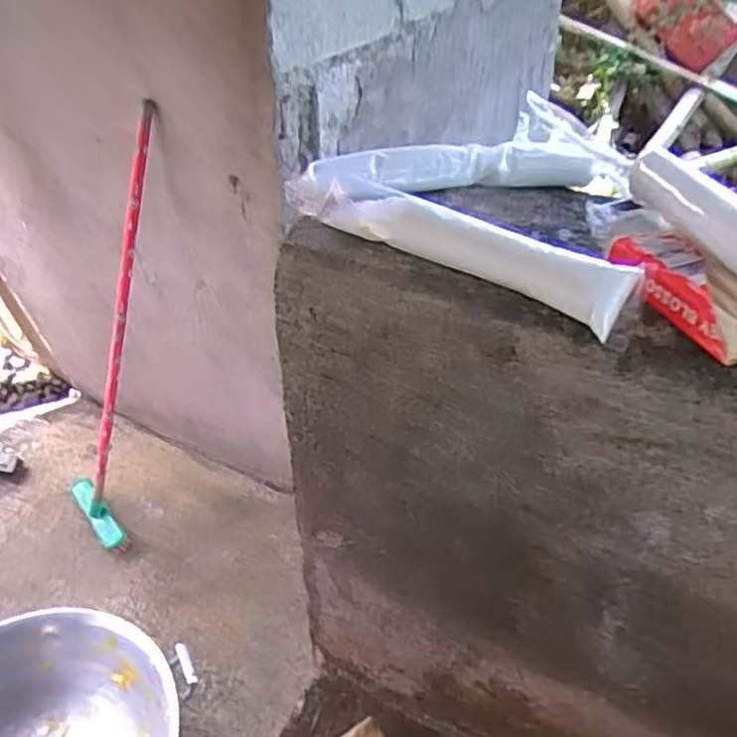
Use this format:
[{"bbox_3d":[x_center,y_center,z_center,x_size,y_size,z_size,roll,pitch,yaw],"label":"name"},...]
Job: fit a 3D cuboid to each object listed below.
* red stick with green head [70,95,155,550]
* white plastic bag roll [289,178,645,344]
[{"bbox_3d":[-0.524,-0.048,1.380,0.064,0.990,0.185,-6,34,-40],"label":"red stick with green head"},{"bbox_3d":[0.029,-0.059,0.289,0.171,0.022,0.023,28,47,31],"label":"white plastic bag roll"}]

